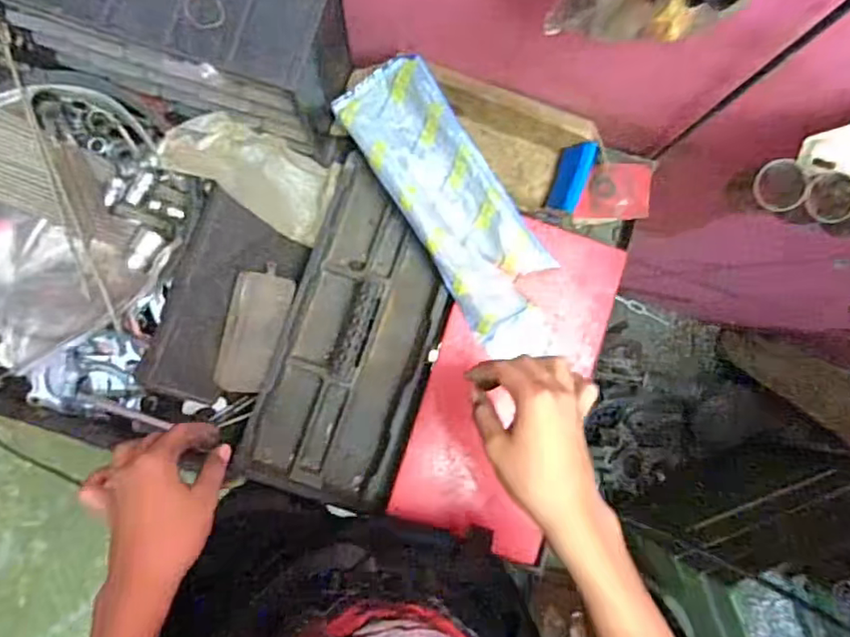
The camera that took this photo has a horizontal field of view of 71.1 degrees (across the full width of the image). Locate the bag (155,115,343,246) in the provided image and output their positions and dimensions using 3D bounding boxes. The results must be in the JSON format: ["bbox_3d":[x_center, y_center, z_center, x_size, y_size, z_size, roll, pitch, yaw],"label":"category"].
[{"bbox_3d":[-0.187,-0.160,0.657,0.183,0.050,0.093,23,83,-40],"label":"bag"}]

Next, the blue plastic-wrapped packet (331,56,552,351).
[{"bbox_3d":[0.039,-0.116,0.652,0.111,0.026,0.339,-32,97,-5],"label":"blue plastic-wrapped packet"}]

